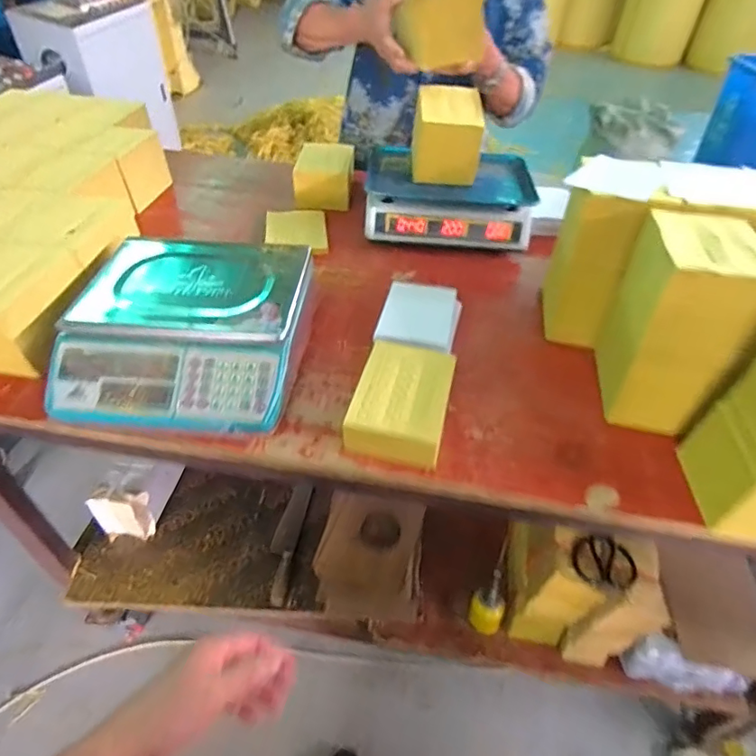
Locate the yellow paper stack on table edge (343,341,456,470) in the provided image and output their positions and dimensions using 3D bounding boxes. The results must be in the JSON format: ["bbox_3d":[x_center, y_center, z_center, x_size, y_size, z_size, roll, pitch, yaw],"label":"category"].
[{"bbox_3d":[0.033,0.028,0.654,0.126,0.042,0.162,12,46,9],"label":"yellow paper stack on table edge"}]

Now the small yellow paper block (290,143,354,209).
[{"bbox_3d":[-0.118,-0.454,1.129,0.127,0.080,0.155,2,45,0],"label":"small yellow paper block"}]

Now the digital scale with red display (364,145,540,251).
[{"bbox_3d":[0.141,-0.378,1.038,0.329,0.090,0.248,4,45,1],"label":"digital scale with red display"}]

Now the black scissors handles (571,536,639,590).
[{"bbox_3d":[0.391,0.314,0.867,0.104,0.017,0.093,6,43,21],"label":"black scissors handles"}]

